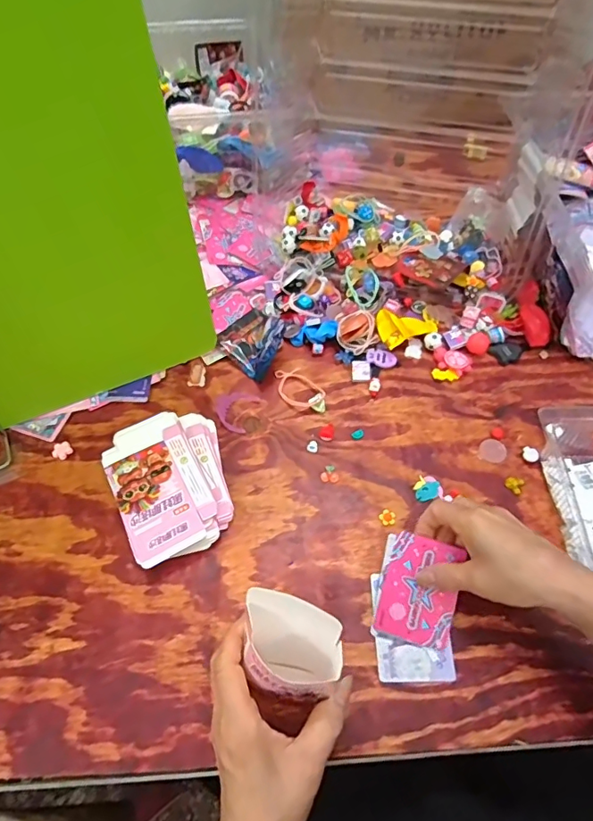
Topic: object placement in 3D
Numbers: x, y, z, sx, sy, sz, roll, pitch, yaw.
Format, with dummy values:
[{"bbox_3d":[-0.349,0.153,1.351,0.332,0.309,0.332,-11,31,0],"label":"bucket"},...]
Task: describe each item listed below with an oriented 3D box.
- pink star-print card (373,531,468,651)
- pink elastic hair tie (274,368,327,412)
[{"bbox_3d":[0.108,0.157,0.437,0.063,0.004,0.089,14,82,10],"label":"pink star-print card"},{"bbox_3d":[0.004,-0.025,0.583,0.042,0.011,0.078,-31,60,-18],"label":"pink elastic hair tie"}]

